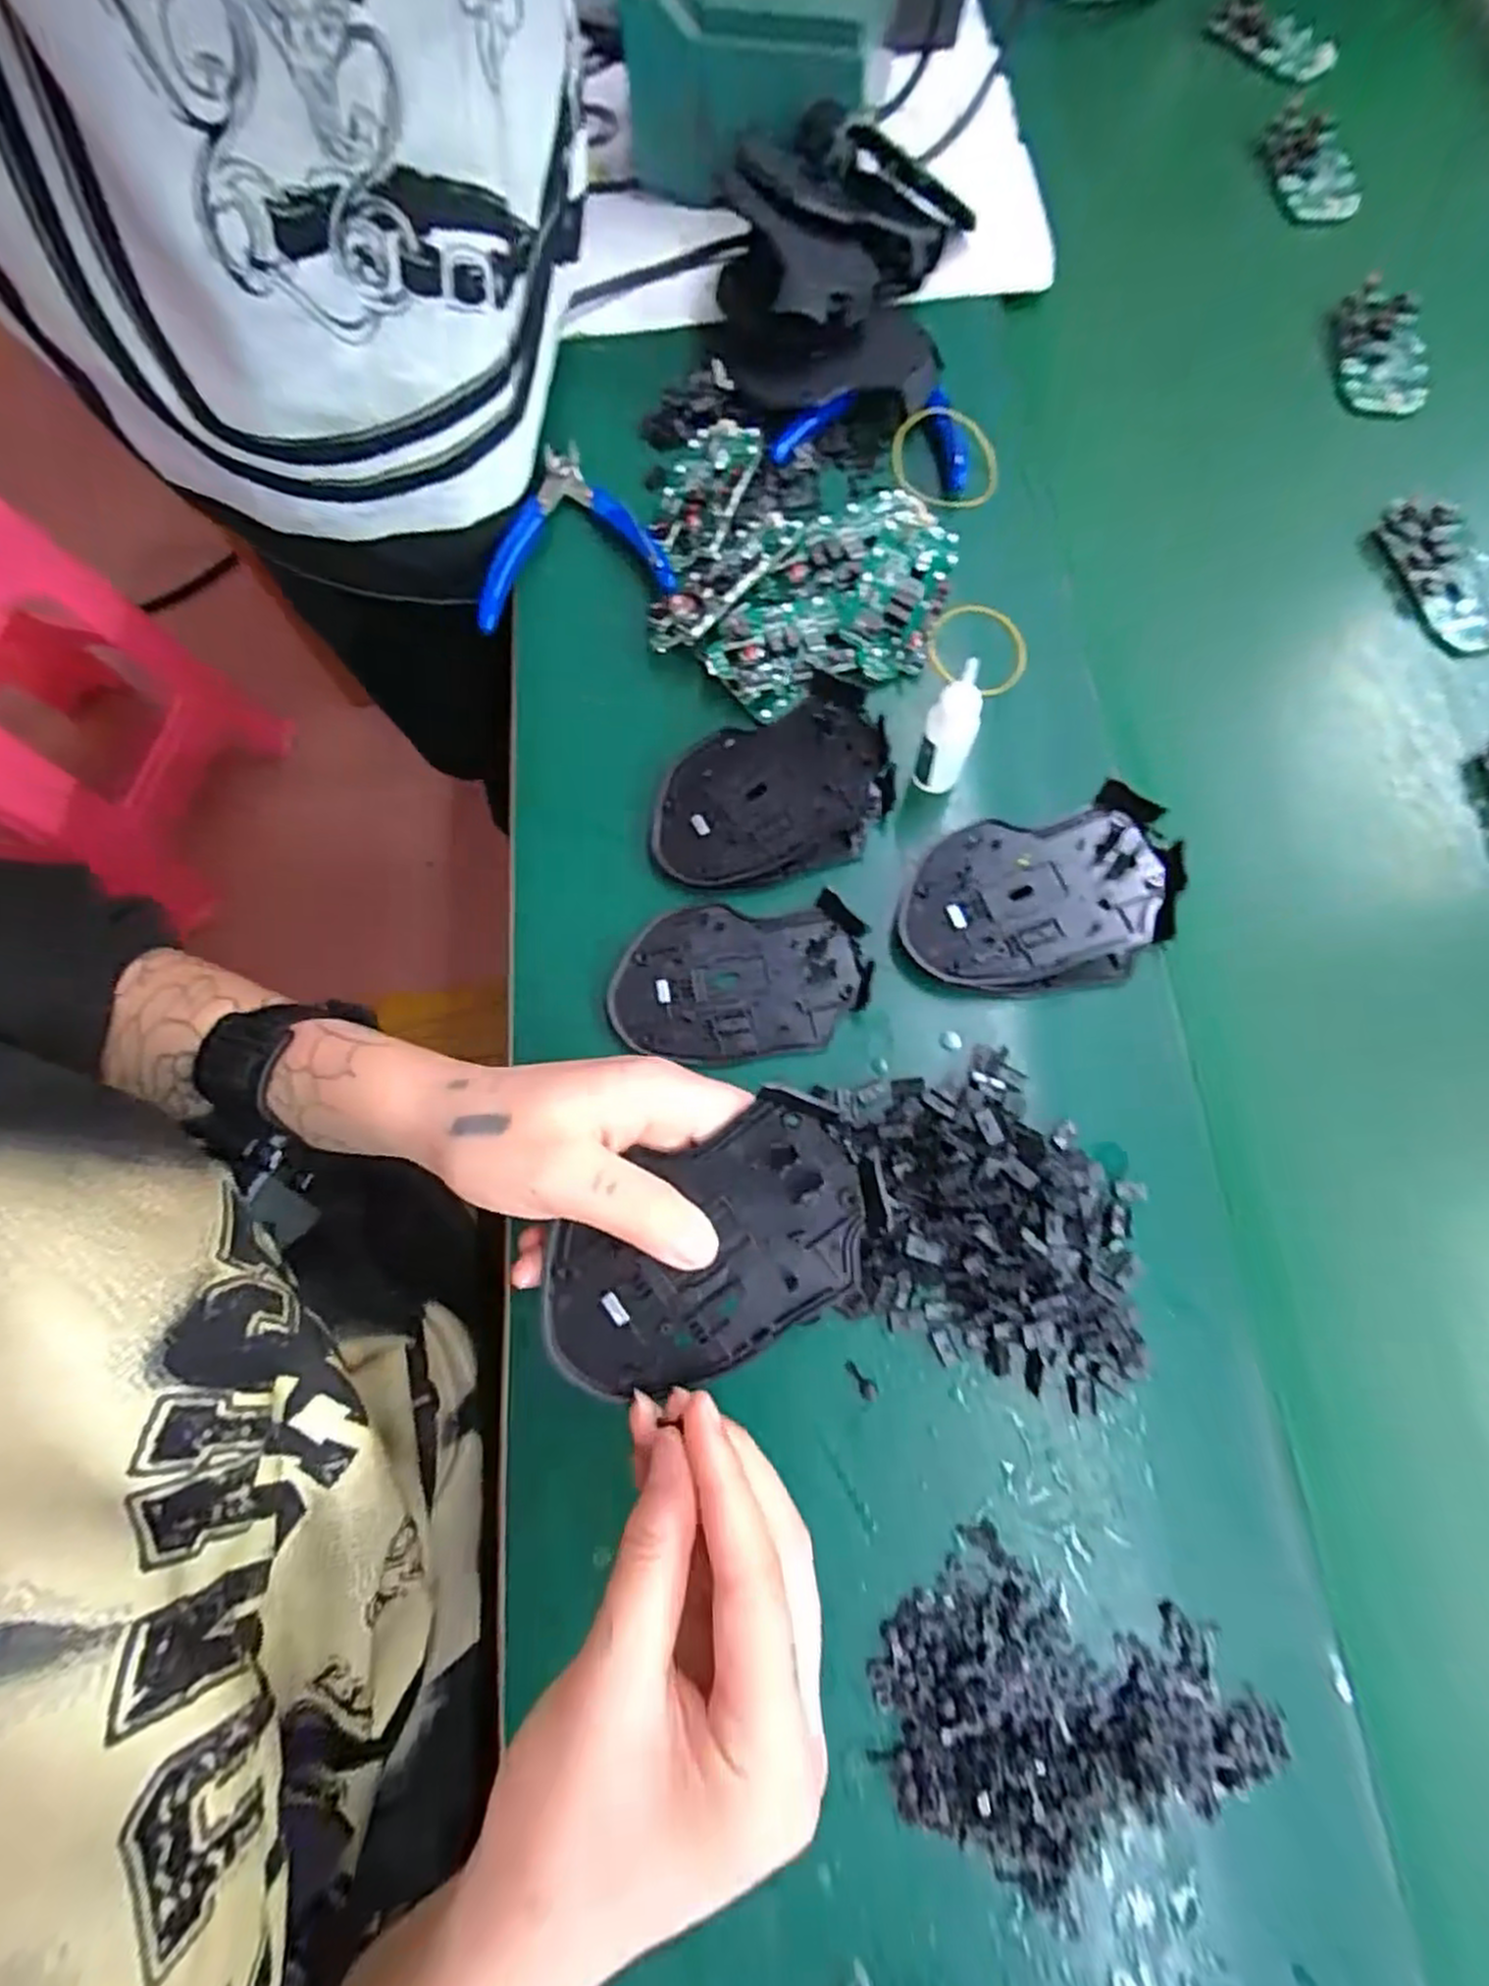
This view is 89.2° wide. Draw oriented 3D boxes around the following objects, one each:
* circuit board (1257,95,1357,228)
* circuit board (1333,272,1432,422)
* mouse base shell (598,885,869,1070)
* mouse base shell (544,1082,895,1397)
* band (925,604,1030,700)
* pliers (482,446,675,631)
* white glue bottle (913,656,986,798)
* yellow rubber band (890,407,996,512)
[{"bbox_3d":[0.367,-0.540,0.489,0.048,0.007,0.102,-5,74,-1],"label":"circuit board"},{"bbox_3d":[0.374,-0.376,0.440,0.048,0.013,0.089,6,74,2],"label":"circuit board"},{"bbox_3d":[-0.003,-0.006,0.338,0.112,0.015,0.071,-2,74,0],"label":"mouse base shell"},{"bbox_3d":[-0.011,0.084,0.240,0.112,0.021,0.064,-30,76,-8],"label":"mouse base shell"},{"bbox_3d":[0.121,-0.179,0.390,0.051,0.007,0.046,27,85,5],"label":"band"},{"bbox_3d":[-0.097,-0.256,0.419,0.108,0.023,0.108,-6,74,-1],"label":"pliers"},{"bbox_3d":[0.090,-0.113,0.332,0.022,0.072,0.016,20,75,6],"label":"white glue bottle"},{"bbox_3d":[0.112,-0.296,0.416,0.060,0.011,0.064,7,74,3],"label":"yellow rubber band"}]

